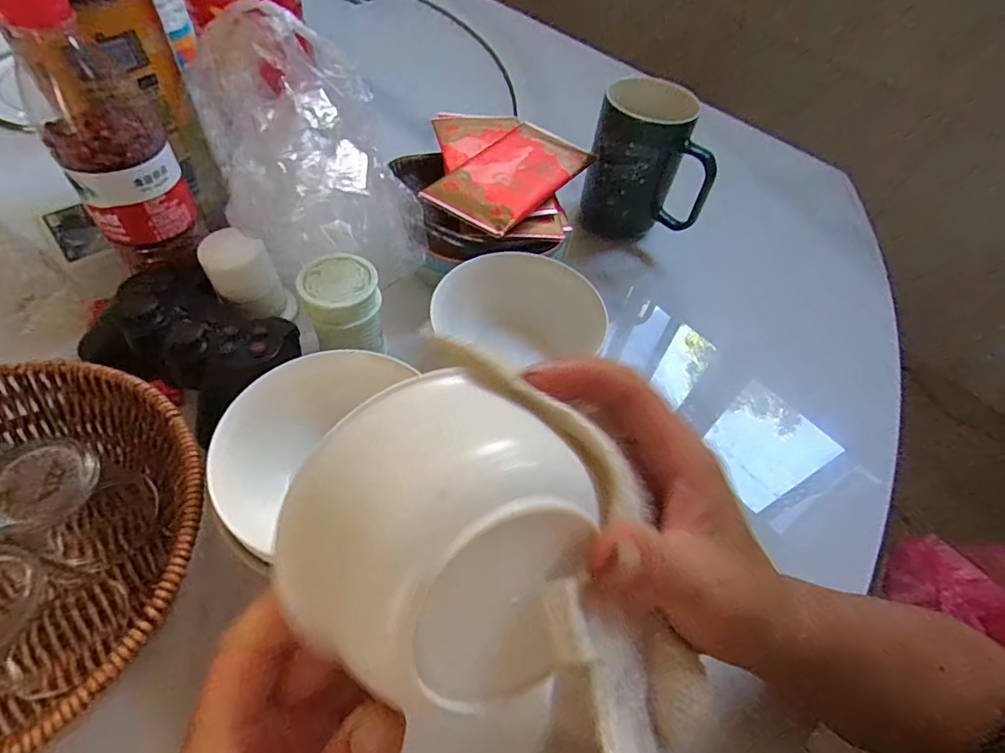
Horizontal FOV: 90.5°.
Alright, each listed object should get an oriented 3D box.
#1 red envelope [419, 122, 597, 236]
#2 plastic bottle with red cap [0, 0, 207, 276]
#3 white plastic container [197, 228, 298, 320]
[{"bbox_3d":[0.012,-0.168,0.403,0.078,0.009,0.154,30,55,16],"label":"red envelope"},{"bbox_3d":[-0.246,-0.147,0.308,0.064,0.155,0.052,-32,62,-26],"label":"plastic bottle with red cap"},{"bbox_3d":[-0.184,-0.070,0.360,0.047,0.058,0.045,-27,60,-23],"label":"white plastic container"}]

